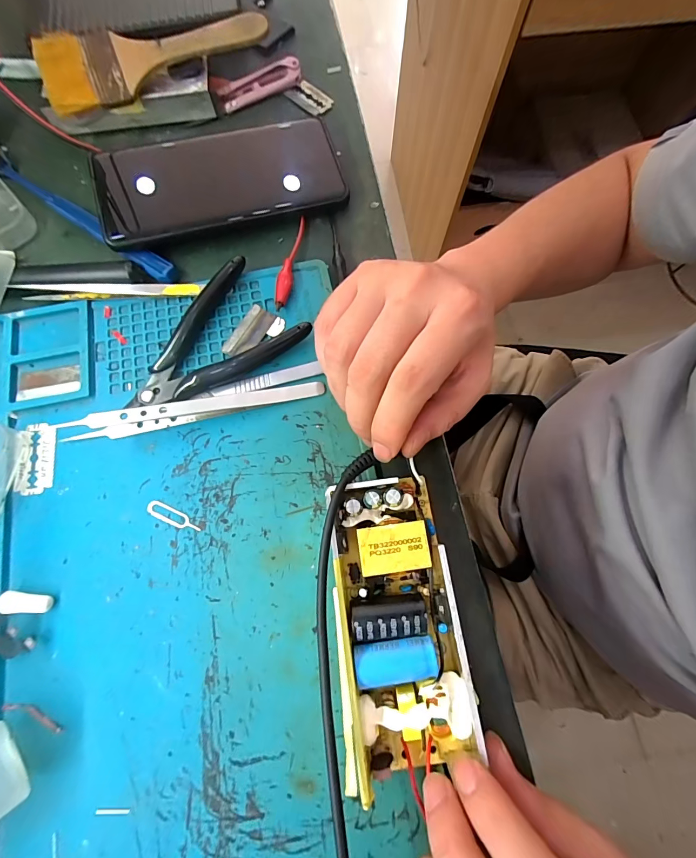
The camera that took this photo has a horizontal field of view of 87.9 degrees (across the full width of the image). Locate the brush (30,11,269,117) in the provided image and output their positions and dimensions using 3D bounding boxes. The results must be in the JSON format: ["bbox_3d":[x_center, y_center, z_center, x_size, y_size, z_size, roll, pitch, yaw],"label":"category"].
[{"bbox_3d":[-0.139,-0.275,0.263,0.162,0.007,0.062,-18,81,-5],"label":"brush"}]

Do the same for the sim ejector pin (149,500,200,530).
[{"bbox_3d":[-0.099,0.050,0.204,0.033,0.004,0.009,23,73,6],"label":"sim ejector pin"}]

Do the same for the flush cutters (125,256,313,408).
[{"bbox_3d":[-0.088,-0.059,0.227,0.109,0.014,0.071,-30,76,-8],"label":"flush cutters"}]

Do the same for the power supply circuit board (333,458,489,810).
[{"bbox_3d":[0.024,0.091,0.177,0.056,0.024,0.131,-4,75,-1],"label":"power supply circuit board"}]

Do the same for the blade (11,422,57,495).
[{"bbox_3d":[-0.183,0.017,0.212,0.021,0.004,0.042,-5,74,-1],"label":"blade"}]

